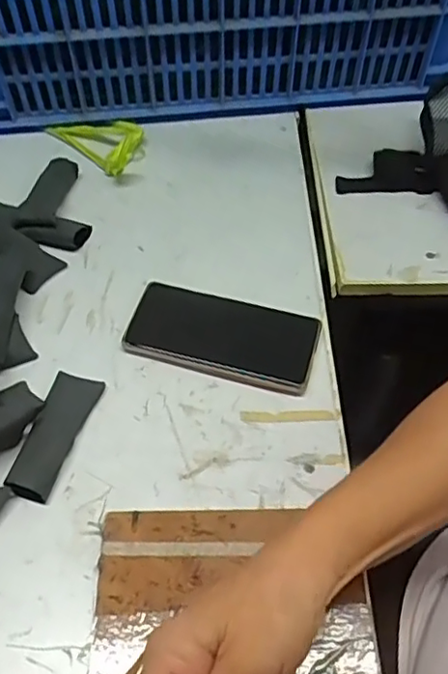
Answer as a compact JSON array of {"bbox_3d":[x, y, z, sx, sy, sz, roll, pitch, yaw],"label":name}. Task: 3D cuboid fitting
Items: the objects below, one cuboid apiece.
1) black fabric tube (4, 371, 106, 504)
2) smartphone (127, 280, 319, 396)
[{"bbox_3d":[-0.131,0.072,0.461,0.036,0.013,0.104,15,57,10],"label":"black fabric tube"},{"bbox_3d":[-0.002,-0.002,0.521,0.160,0.010,0.075,14,56,9],"label":"smartphone"}]

